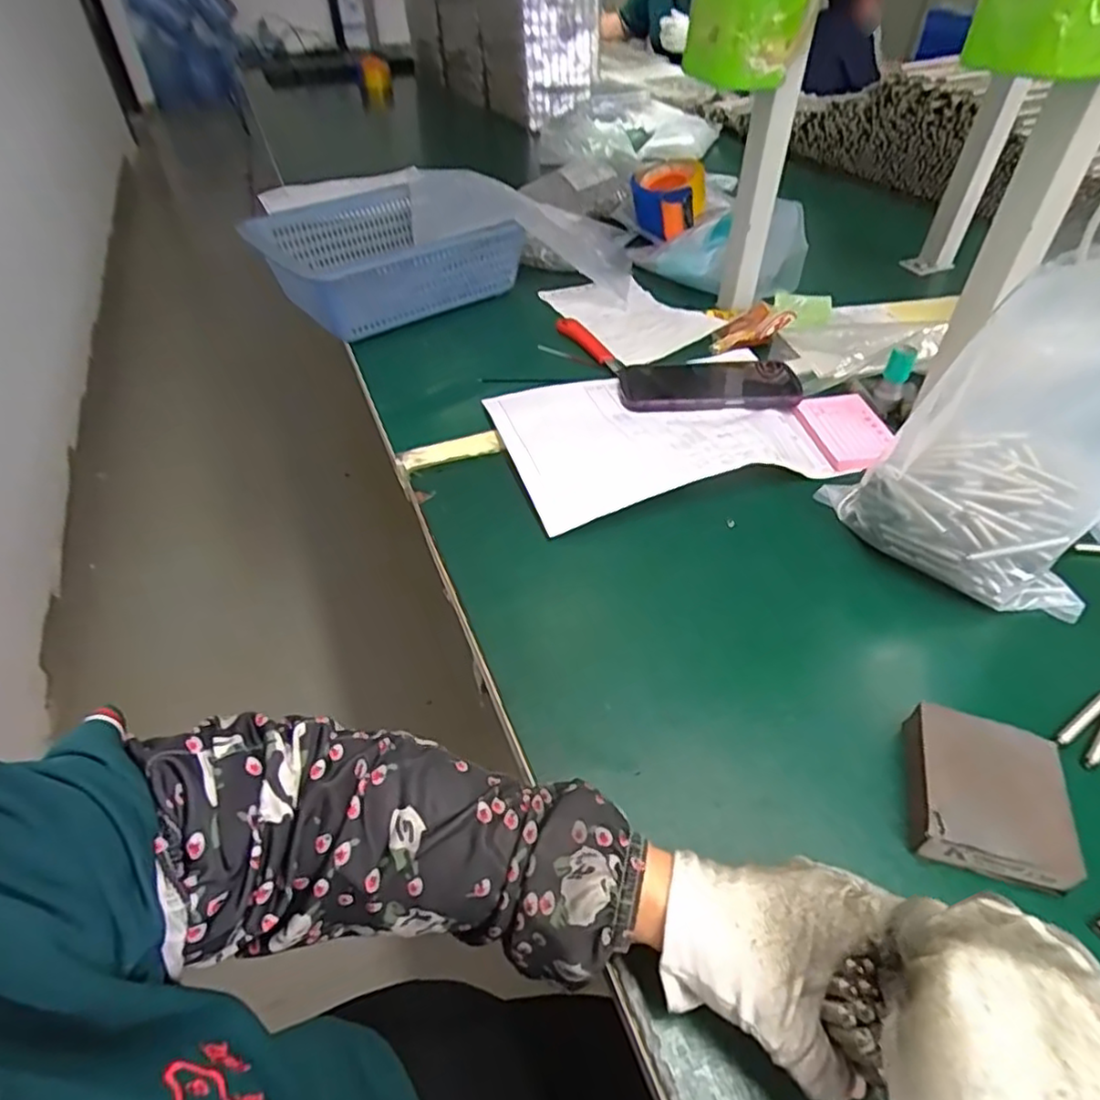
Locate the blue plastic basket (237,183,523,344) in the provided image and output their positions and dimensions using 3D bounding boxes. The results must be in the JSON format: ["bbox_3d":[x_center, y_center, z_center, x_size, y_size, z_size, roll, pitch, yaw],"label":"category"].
[{"bbox_3d":[-0.205,-0.352,0.804,0.262,0.096,0.229,-30,51,-28],"label":"blue plastic basket"}]

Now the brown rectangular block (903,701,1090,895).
[{"bbox_3d":[0.229,0.131,0.347,0.071,0.024,0.085,12,46,13],"label":"brown rectangular block"}]

